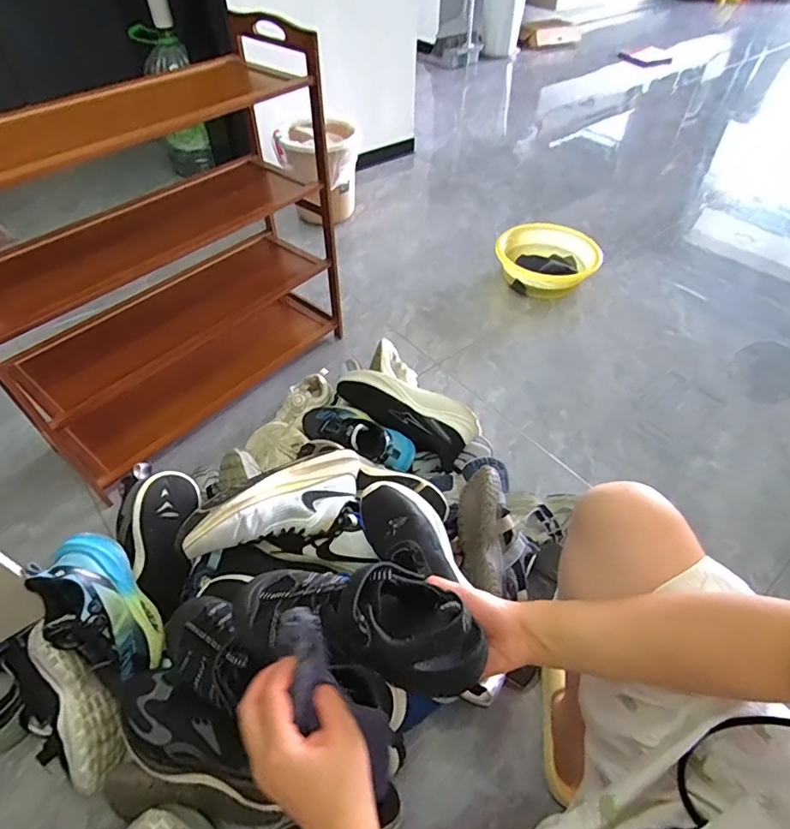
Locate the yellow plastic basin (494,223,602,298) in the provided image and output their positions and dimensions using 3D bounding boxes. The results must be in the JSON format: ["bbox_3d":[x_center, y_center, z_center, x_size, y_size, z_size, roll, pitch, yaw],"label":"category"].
[{"bbox_3d":[0.448,-0.456,1.478,0.291,0.116,0.265,23,52,17],"label":"yellow plastic basin"}]

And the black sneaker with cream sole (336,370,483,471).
[{"bbox_3d":[0.020,-0.017,0.940,0.284,0.098,0.089,33,56,24],"label":"black sneaker with cream sole"}]

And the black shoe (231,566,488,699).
[{"bbox_3d":[-0.041,0.174,0.428,0.222,0.085,0.087,2,47,20],"label":"black shoe"}]

